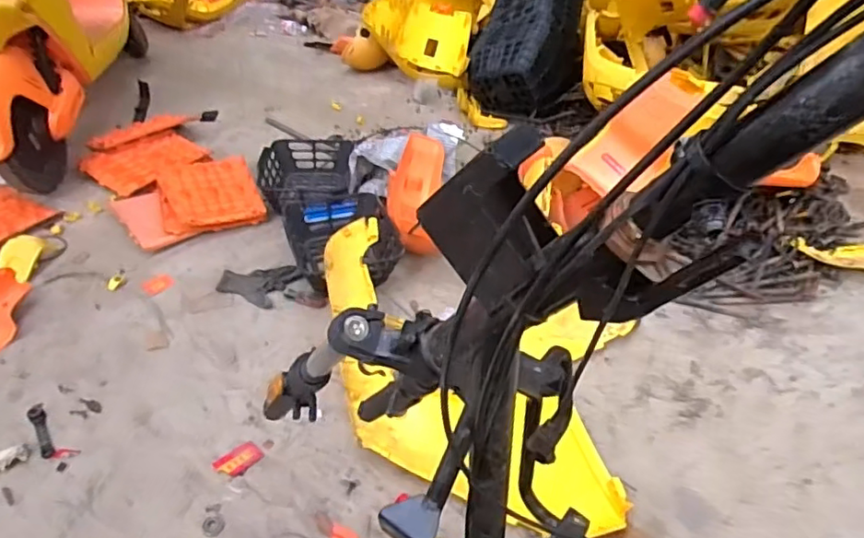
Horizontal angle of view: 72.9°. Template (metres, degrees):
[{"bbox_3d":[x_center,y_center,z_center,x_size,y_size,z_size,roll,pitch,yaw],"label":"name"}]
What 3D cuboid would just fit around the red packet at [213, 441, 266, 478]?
[{"bbox_3d":[-0.355,0.352,1.076,0.051,0.006,0.077,28,45,29],"label":"red packet"}]

